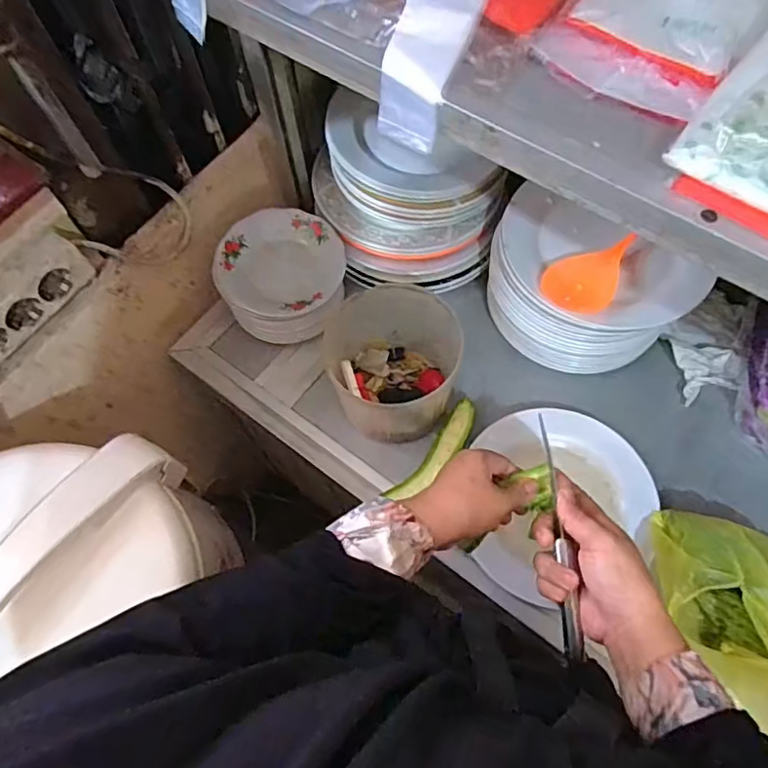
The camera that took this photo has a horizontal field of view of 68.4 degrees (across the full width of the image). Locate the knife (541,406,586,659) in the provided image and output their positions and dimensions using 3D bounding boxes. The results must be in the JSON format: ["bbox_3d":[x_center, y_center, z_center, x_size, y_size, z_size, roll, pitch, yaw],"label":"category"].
[{"bbox_3d":[0.150,0.122,0.484,0.014,0.029,0.205,0,62,2],"label":"knife"}]

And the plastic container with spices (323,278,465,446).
[{"bbox_3d":[0.009,-0.027,0.663,0.144,0.113,0.171,-14,67,-4],"label":"plastic container with spices"}]

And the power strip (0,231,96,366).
[{"bbox_3d":[-0.363,-0.083,0.559,0.039,0.071,0.145,33,72,15],"label":"power strip"}]

